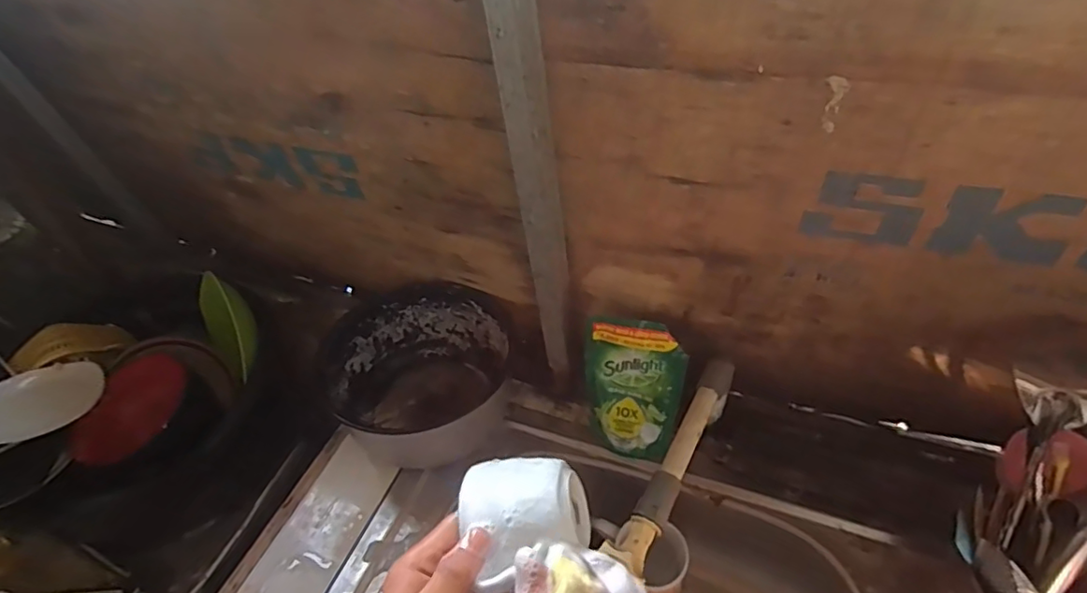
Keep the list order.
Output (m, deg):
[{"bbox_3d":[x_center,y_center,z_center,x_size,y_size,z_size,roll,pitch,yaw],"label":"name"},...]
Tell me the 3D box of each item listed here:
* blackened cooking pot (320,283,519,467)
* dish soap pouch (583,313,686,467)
[{"bbox_3d":[-0.153,0.104,0.764,0.233,0.135,0.197,-9,44,-6],"label":"blackened cooking pot"},{"bbox_3d":[0.103,0.109,0.687,0.110,0.174,0.024,10,25,16],"label":"dish soap pouch"}]

